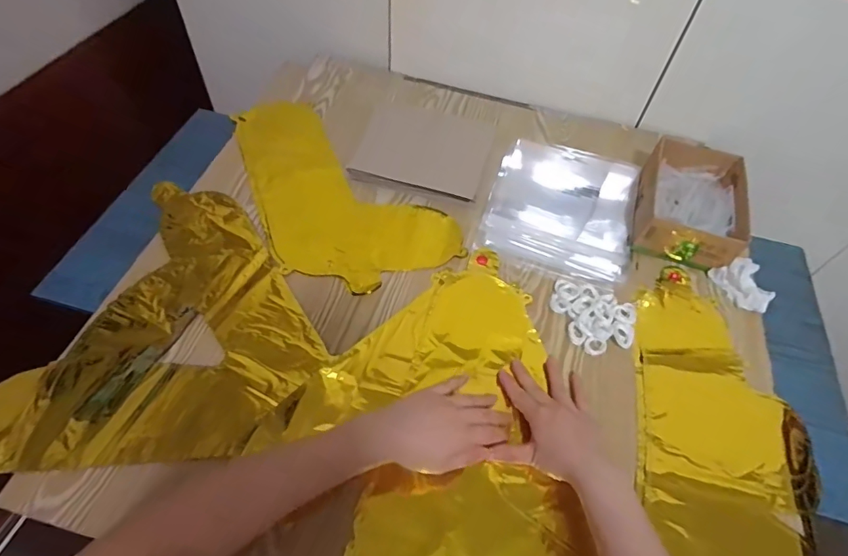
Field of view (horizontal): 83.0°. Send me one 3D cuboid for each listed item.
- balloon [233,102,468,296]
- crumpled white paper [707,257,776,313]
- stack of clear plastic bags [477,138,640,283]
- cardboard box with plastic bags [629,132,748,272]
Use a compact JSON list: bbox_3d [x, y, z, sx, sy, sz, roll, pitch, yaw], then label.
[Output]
[{"bbox_3d":[-0.135,-0.145,0.700,0.227,0.006,0.396,-22,59,-19],"label":"balloon"},{"bbox_3d":[0.427,0.006,0.630,0.059,0.034,0.076,-23,60,-20],"label":"crumpled white paper"},{"bbox_3d":[0.212,-0.115,0.730,0.211,0.016,0.263,16,55,7],"label":"stack of clear plastic bags"},{"bbox_3d":[0.376,-0.106,0.685,0.134,0.066,0.191,18,55,8],"label":"cardboard box with plastic bags"}]

